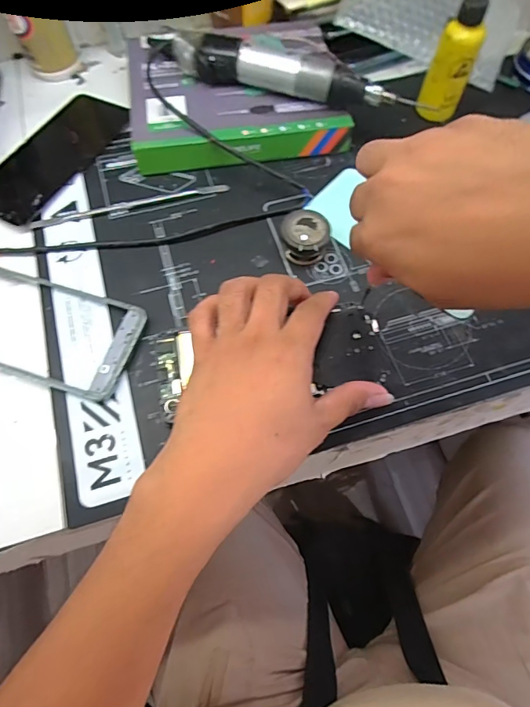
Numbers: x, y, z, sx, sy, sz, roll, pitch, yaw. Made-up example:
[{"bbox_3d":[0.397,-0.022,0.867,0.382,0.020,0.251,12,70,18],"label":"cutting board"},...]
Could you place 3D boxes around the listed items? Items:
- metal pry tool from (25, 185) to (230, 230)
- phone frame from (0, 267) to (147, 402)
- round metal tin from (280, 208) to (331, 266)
[{"bbox_3d":[-0.116,-0.128,0.380,0.170,0.004,0.009,-14,67,-7],"label":"metal pry tool"},{"bbox_3d":[-0.176,-0.022,0.329,0.165,0.009,0.078,17,67,7],"label":"phone frame"},{"bbox_3d":[0.031,-0.093,0.353,0.037,0.024,0.043,-4,66,-2],"label":"round metal tin"}]

